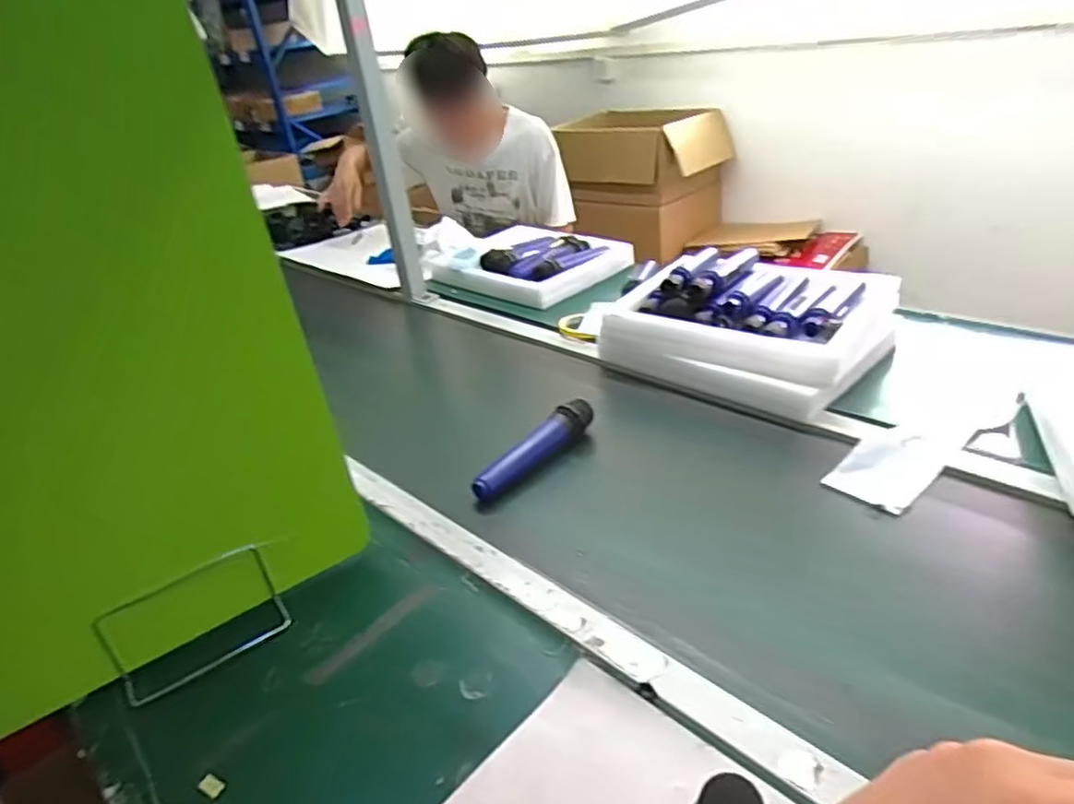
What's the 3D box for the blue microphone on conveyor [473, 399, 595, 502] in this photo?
[{"bbox_3d":[-0.004,0.059,0.865,0.041,0.041,0.211,20,40,39],"label":"blue microphone on conveyor"}]

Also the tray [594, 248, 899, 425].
[{"bbox_3d":[0.329,-0.125,1.043,0.347,0.118,0.329,20,40,39],"label":"tray"}]

